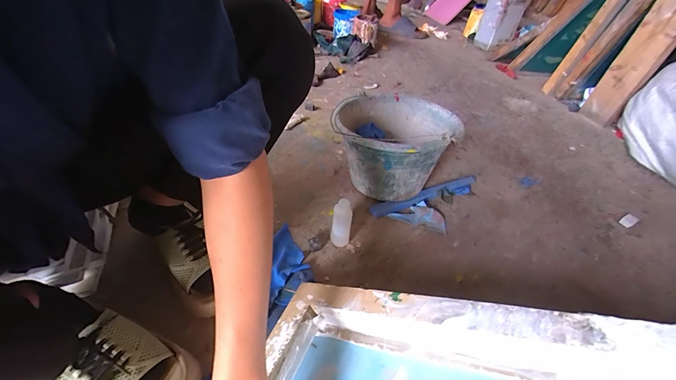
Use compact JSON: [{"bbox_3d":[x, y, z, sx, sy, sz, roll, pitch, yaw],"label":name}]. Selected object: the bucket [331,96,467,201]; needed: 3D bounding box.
[{"bbox_3d":[0.112,-0.090,0.642,0.226,0.175,0.235,4,43,-4],"label":"bucket"}]

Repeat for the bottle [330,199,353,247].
[{"bbox_3d":[0.007,0.059,0.522,0.026,0.095,0.031,-21,50,-27],"label":"bottle"}]

